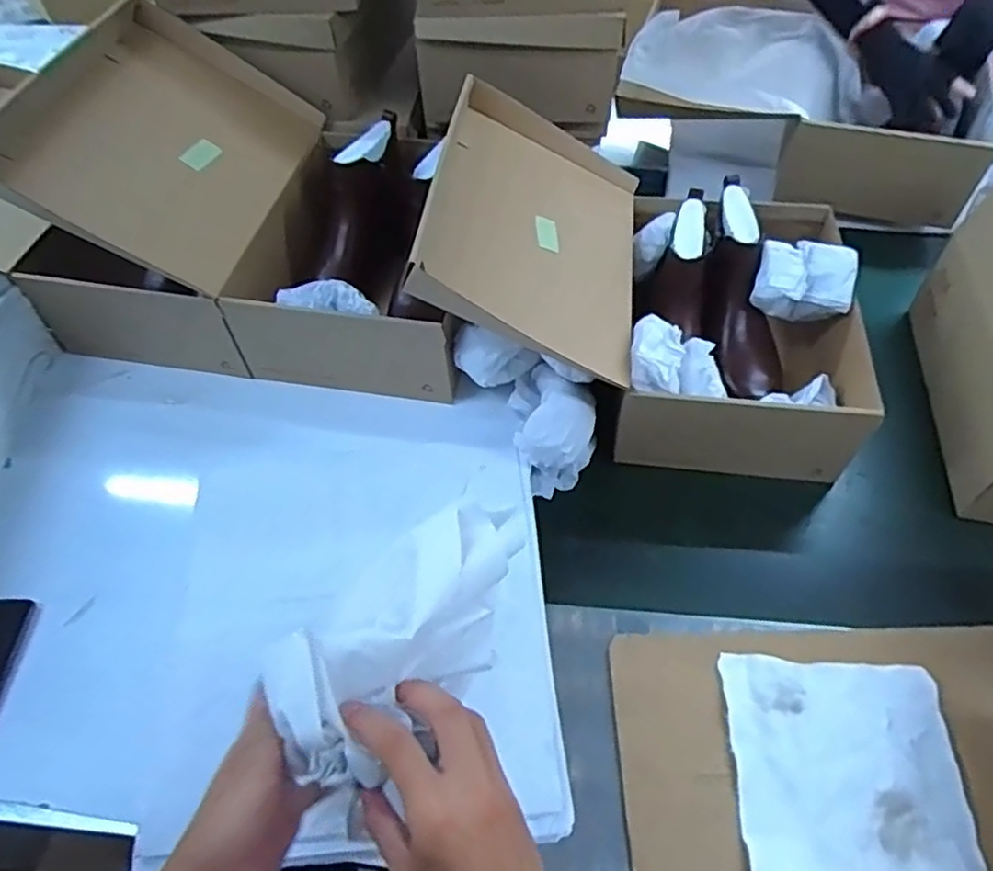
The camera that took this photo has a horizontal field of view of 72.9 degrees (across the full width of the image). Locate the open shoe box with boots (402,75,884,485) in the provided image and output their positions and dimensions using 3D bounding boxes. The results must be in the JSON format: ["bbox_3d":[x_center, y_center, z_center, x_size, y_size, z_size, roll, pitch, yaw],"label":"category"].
[{"bbox_3d":[0.181,-0.185,0.771,0.467,0.242,0.362,7,55,7],"label":"open shoe box with boots"}]

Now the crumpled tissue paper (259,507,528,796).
[{"bbox_3d":[-0.058,0.128,0.463,0.101,0.064,0.207,34,58,23],"label":"crumpled tissue paper"}]

